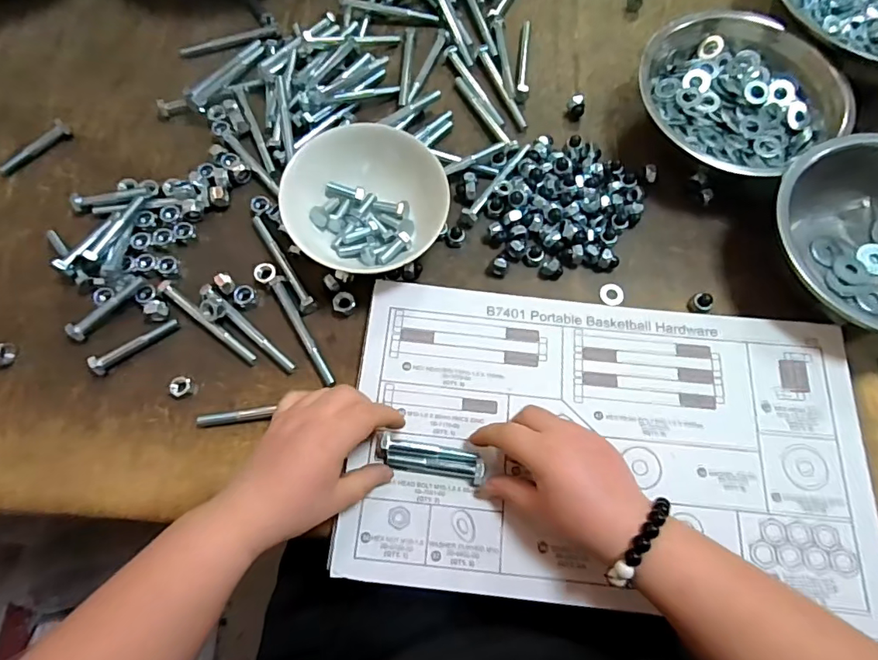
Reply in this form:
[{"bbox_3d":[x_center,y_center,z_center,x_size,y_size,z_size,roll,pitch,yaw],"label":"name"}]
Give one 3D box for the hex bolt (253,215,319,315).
[{"bbox_3d":[-0.137,-0.060,0.437,0.014,0.010,0.108,-30,73,-10],"label":"hex bolt"}]

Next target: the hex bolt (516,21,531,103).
[{"bbox_3d":[0.089,-0.286,0.520,0.012,0.012,0.108,5,70,2],"label":"hex bolt"}]

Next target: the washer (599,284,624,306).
[{"bbox_3d":[0.151,-0.031,0.432,0.020,0.004,0.021,0,70,0],"label":"washer"}]

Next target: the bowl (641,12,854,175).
[{"bbox_3d":[0.274,-0.215,0.469,0.180,0.066,0.166,-16,71,-6],"label":"bowl"}]

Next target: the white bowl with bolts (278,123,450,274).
[{"bbox_3d":[-0.060,-0.106,0.427,0.132,0.060,0.124,-3,70,-1],"label":"white bowl with bolts"}]

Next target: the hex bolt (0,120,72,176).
[{"bbox_3d":[-0.384,-0.171,0.472,0.017,0.009,0.072,40,75,13],"label":"hex bolt"}]

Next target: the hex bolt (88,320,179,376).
[{"bbox_3d":[-0.248,0.012,0.406,0.071,0.015,0.012,-35,74,-12],"label":"hex bolt"}]

